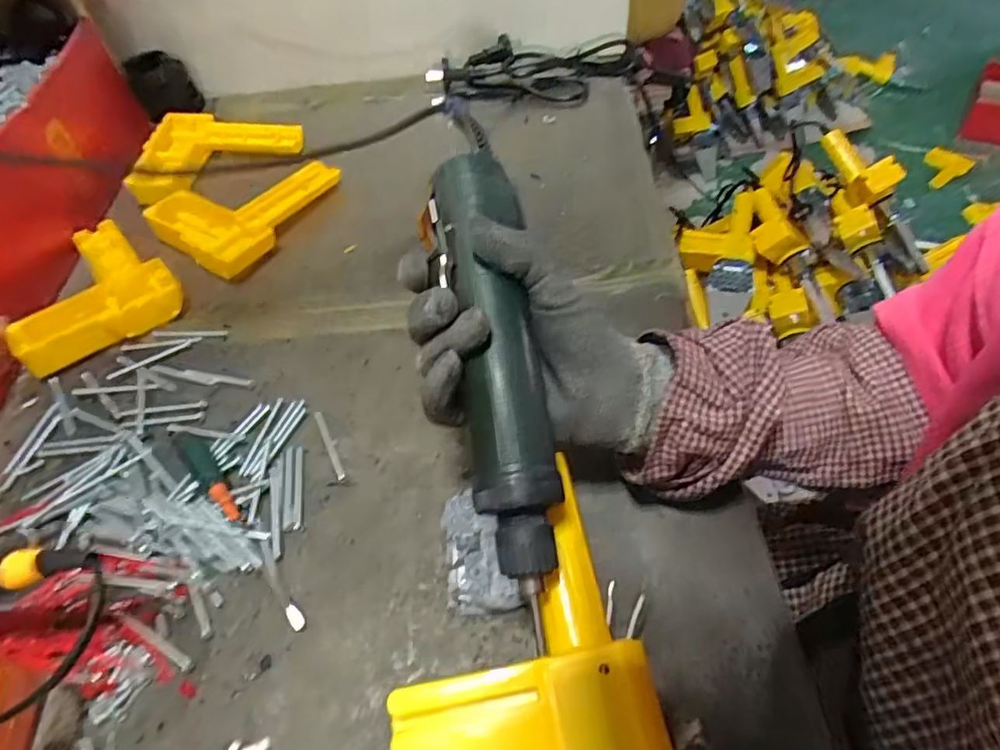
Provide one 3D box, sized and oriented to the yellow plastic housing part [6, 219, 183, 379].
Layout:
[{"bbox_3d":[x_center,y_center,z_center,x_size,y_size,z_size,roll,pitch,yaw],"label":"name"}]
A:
[{"bbox_3d":[-0.335,-0.076,0.481,0.116,0.025,0.146,-32,58,-18],"label":"yellow plastic housing part"}]

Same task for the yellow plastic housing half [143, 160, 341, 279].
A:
[{"bbox_3d":[-0.231,-0.150,0.527,0.123,0.028,0.134,21,58,18],"label":"yellow plastic housing half"}]

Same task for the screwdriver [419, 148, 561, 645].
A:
[{"bbox_3d":[-0.001,-0.007,0.290,0.045,0.036,0.219,-9,75,-2],"label":"screwdriver"}]

